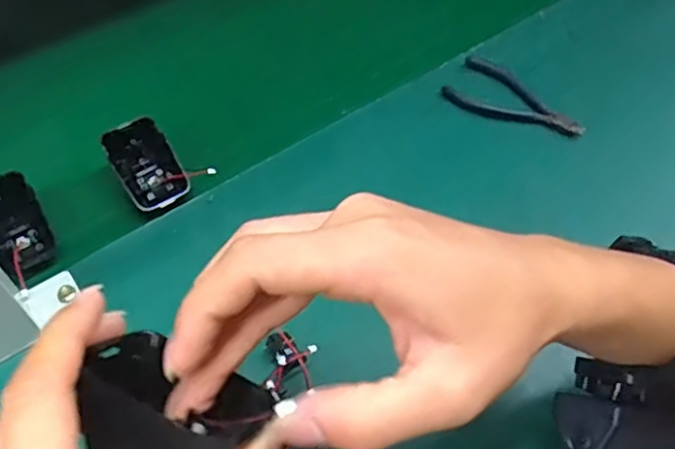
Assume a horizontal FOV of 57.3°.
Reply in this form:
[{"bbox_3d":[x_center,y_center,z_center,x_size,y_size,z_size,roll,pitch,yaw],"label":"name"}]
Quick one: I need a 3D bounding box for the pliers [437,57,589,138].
[{"bbox_3d":[0.168,-0.117,0.574,0.125,0.014,0.069,25,58,15],"label":"pliers"}]

